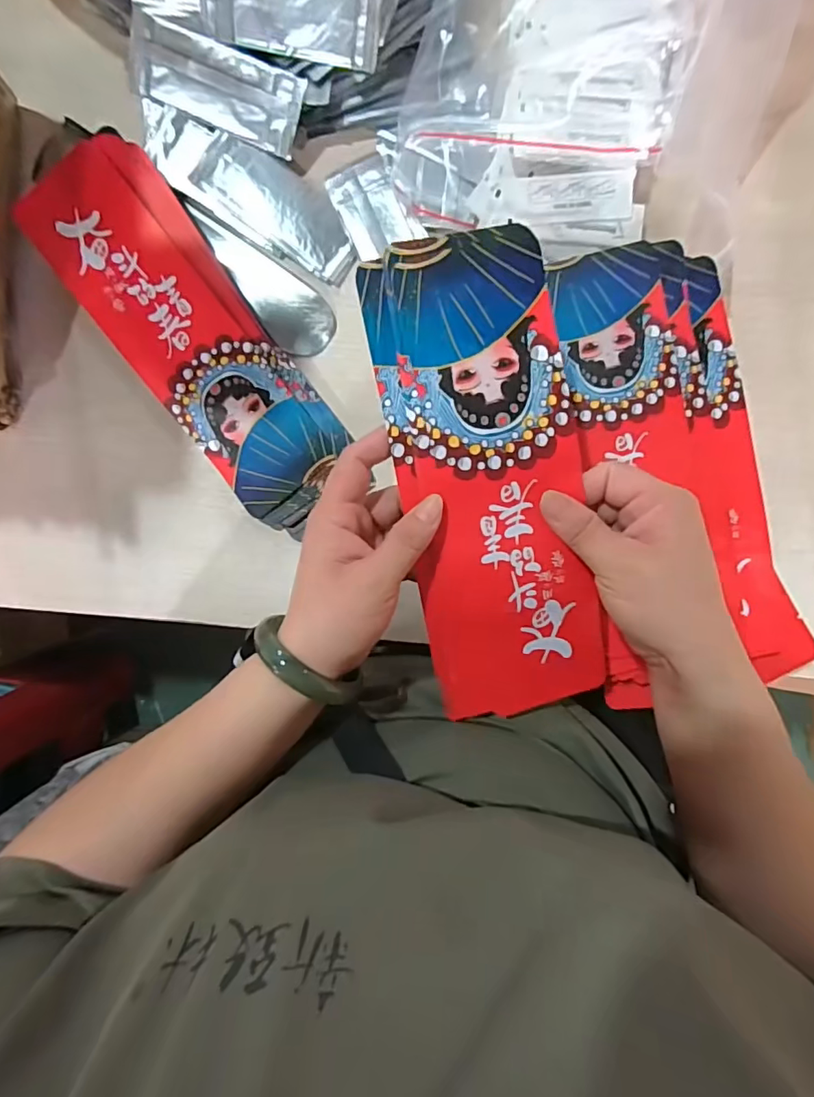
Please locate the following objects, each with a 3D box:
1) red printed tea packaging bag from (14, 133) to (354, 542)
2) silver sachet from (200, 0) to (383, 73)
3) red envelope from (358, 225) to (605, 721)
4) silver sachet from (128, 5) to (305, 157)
[{"bbox_3d":[-0.153,-0.151,0.385,0.094,0.023,0.286,-37,93,3],"label":"red printed tea packaging bag"},{"bbox_3d":[-0.078,-0.363,0.352,0.121,0.004,0.050,11,125,2],"label":"silver sachet"},{"bbox_3d":[0.049,-0.025,0.306,0.101,0.013,0.279,-14,107,0],"label":"red envelope"},{"bbox_3d":[-0.135,-0.327,0.371,0.123,0.007,0.047,22,115,-2],"label":"silver sachet"}]

